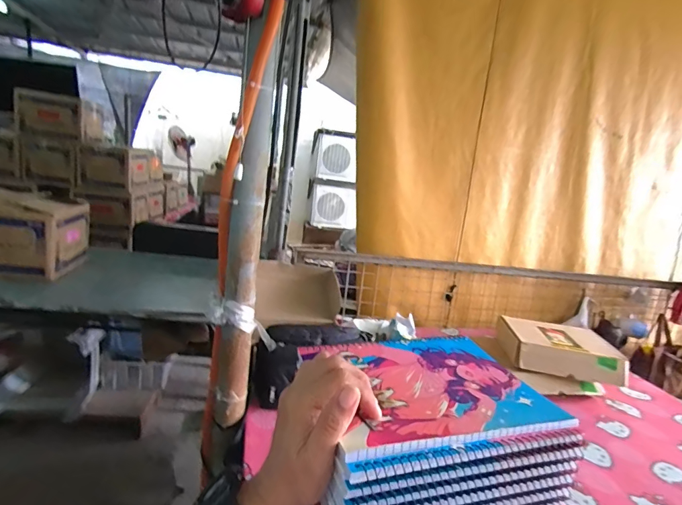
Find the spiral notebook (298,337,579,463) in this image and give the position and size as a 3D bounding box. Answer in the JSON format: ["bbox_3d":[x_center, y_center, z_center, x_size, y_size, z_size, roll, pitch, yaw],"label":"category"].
[{"bbox_3d":[0.076,0.115,0.344,0.191,0.008,0.148,2,13,-20],"label":"spiral notebook"}]

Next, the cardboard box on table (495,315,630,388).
[{"bbox_3d":[0.605,0.264,1.100,0.293,0.077,0.220,8,12,4],"label":"cardboard box on table"}]

